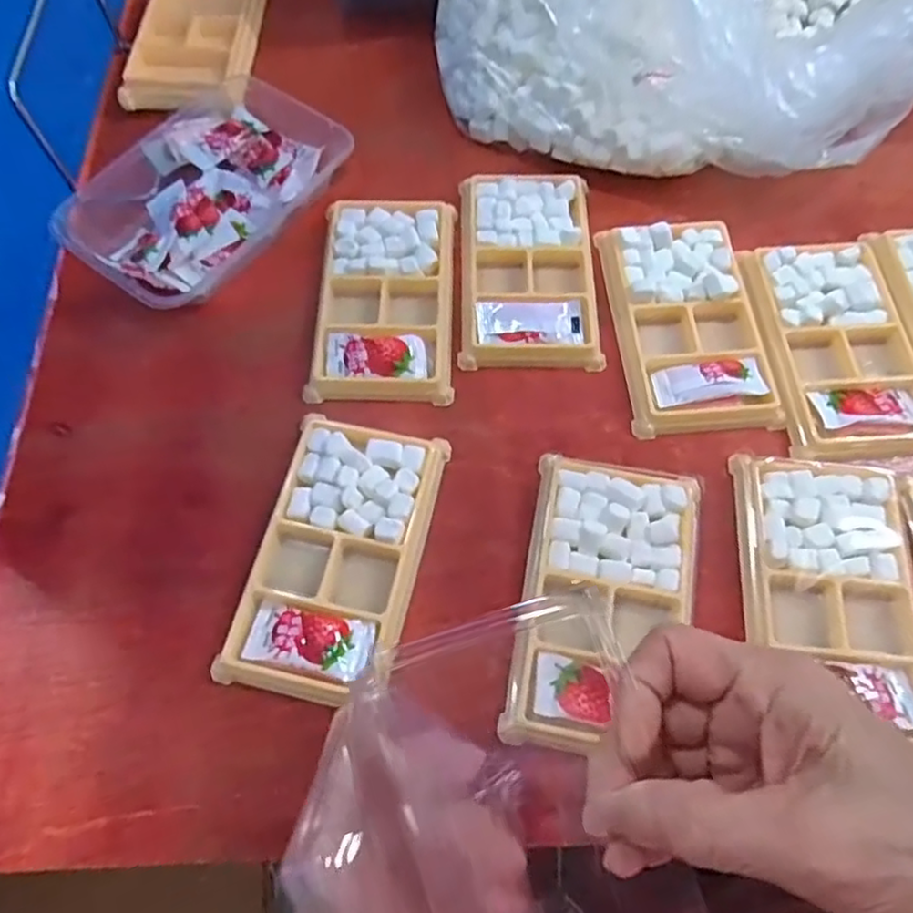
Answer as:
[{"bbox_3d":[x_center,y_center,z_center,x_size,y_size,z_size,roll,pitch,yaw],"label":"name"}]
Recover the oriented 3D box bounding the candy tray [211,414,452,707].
[{"bbox_3d":[-0.056,0.047,0.318,0.074,0.013,0.132,12,68,6],"label":"candy tray"}]

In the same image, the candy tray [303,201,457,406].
[{"bbox_3d":[-0.041,-0.095,0.379,0.077,0.011,0.132,1,67,2],"label":"candy tray"}]

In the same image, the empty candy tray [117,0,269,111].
[{"bbox_3d":[-0.182,-0.295,0.457,0.081,0.016,0.131,-1,67,1],"label":"empty candy tray"}]

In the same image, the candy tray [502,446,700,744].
[{"bbox_3d":[0.071,0.065,0.309,0.077,0.011,0.134,9,68,5],"label":"candy tray"}]

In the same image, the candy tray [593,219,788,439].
[{"bbox_3d":[0.129,-0.075,0.371,0.075,0.019,0.130,-5,67,-1],"label":"candy tray"}]

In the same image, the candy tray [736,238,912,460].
[{"bbox_3d":[0.210,-0.062,0.363,0.076,0.016,0.132,-6,67,-1],"label":"candy tray"}]

